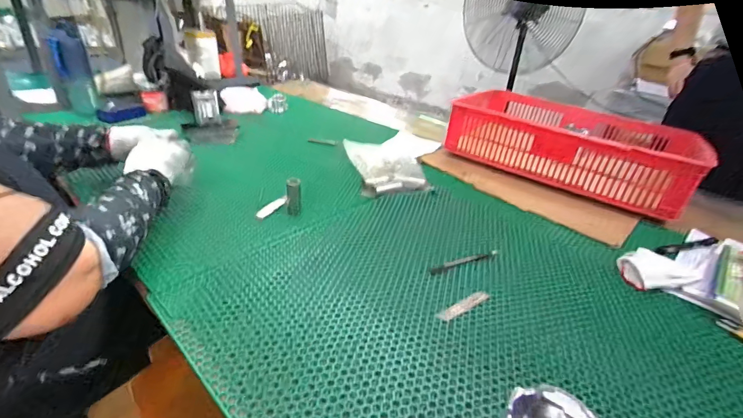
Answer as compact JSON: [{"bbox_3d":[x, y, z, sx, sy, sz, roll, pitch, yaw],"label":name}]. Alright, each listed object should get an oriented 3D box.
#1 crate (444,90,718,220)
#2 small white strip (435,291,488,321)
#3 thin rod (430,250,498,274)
[{"bbox_3d":[0.566,-0.209,1.035,0.602,0.140,0.437,28,37,32],"label":"crate"},{"bbox_3d":[0.145,0.151,0.558,0.097,0.009,0.019,-15,37,-30],"label":"small white strip"},{"bbox_3d":[0.173,0.095,0.653,0.146,0.008,0.016,-9,34,-23],"label":"thin rod"}]

